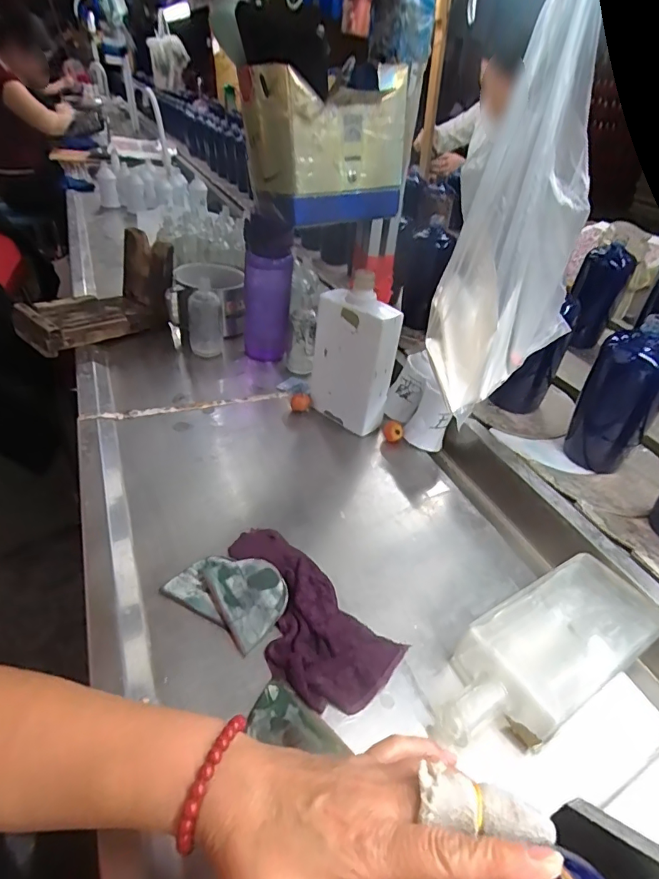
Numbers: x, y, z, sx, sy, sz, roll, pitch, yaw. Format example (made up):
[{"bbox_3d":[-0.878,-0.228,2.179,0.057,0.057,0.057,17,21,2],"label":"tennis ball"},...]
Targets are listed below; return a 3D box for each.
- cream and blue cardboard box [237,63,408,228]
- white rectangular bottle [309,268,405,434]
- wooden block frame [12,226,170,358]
[{"bbox_3d":[-0.008,-0.319,0.518,0.154,0.133,0.111,-16,43,-25],"label":"cream and blue cardboard box"},{"bbox_3d":[0.032,-0.107,0.636,0.055,0.191,0.104,-29,49,-36],"label":"white rectangular bottle"},{"bbox_3d":[-0.395,-0.244,0.796,0.242,0.131,0.136,-29,49,-36],"label":"wooden block frame"}]

